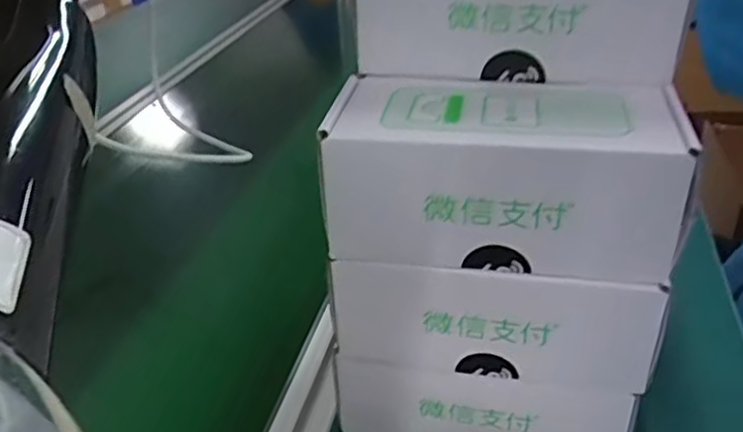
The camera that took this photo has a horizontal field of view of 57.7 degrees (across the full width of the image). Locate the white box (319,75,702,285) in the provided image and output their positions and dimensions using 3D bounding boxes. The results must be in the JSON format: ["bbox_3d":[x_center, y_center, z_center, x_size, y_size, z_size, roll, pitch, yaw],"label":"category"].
[{"bbox_3d":[0.076,-0.028,0.384,0.188,0.077,0.097,4,32,11],"label":"white box"}]

